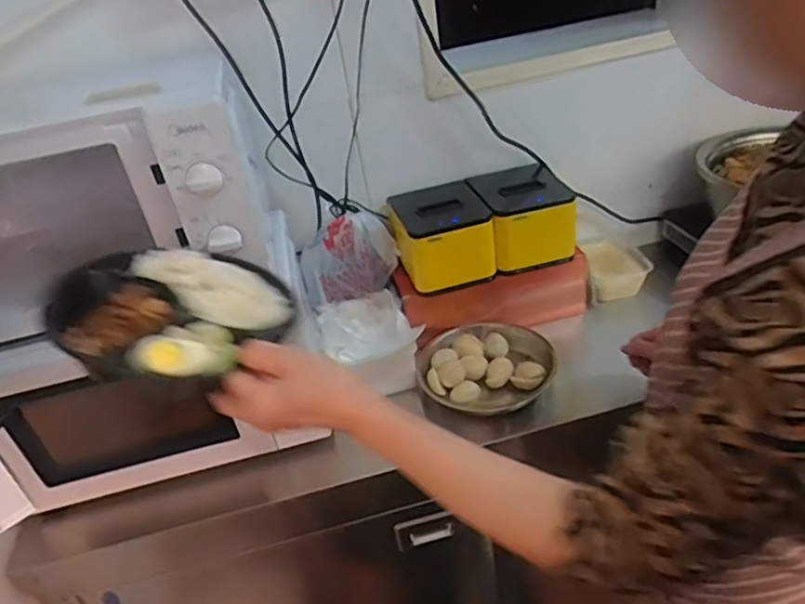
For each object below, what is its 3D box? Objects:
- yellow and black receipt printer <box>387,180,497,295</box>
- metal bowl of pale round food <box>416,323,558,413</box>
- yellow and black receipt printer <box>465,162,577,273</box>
[{"bbox_3d":[0.062,-0.112,1.015,0.139,0.117,0.172,-12,34,-11],"label":"yellow and black receipt printer"},{"bbox_3d":[0.133,0.103,0.976,0.214,0.049,0.167,-2,33,4],"label":"metal bowl of pale round food"},{"bbox_3d":[0.195,-0.146,1.029,0.141,0.113,0.186,-9,34,-7],"label":"yellow and black receipt printer"}]

